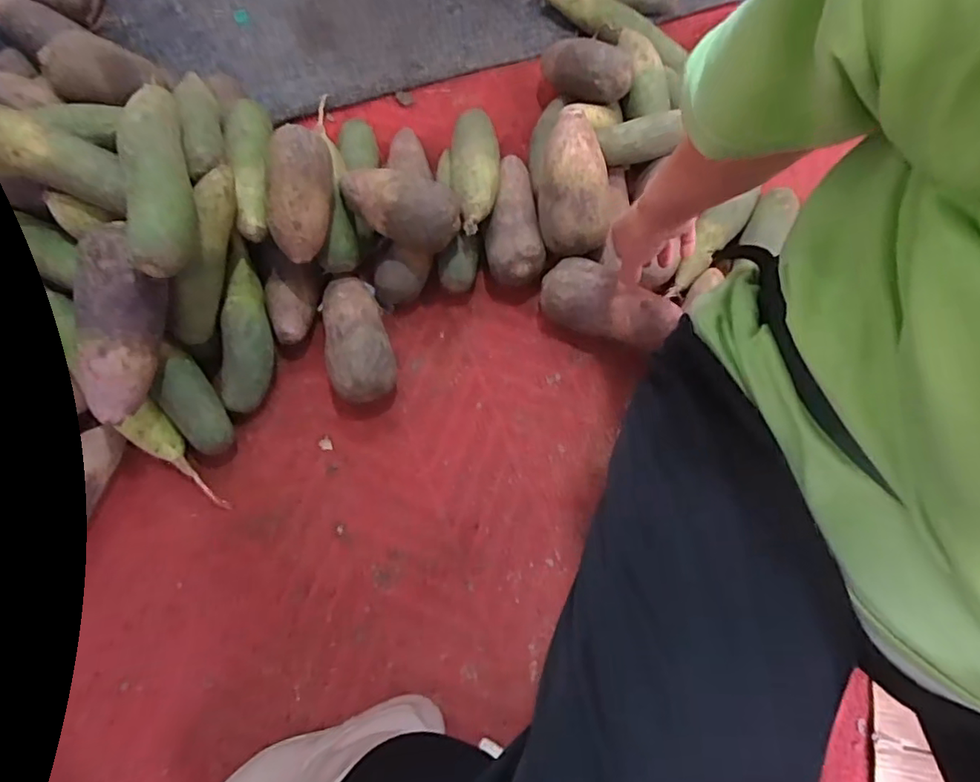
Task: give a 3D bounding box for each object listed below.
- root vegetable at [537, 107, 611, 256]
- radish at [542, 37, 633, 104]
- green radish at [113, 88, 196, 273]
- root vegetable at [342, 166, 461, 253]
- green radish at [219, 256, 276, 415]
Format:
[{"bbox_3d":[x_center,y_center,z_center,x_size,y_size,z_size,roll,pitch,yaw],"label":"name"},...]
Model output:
[{"bbox_3d":[0.097,-0.236,0.663,0.077,0.087,0.126,3,71,-1],"label":"root vegetable"},{"bbox_3d":[0.122,-0.407,0.712,0.108,0.046,0.065,13,71,2],"label":"radish"},{"bbox_3d":[-0.315,-0.208,0.536,0.053,0.051,0.202,-13,72,-6],"label":"green radish"},{"bbox_3d":[-0.099,-0.202,0.625,0.126,0.056,0.061,16,71,3],"label":"root vegetable"},{"bbox_3d":[-0.268,-0.061,0.631,0.049,0.054,0.160,-1,87,-2],"label":"green radish"}]

